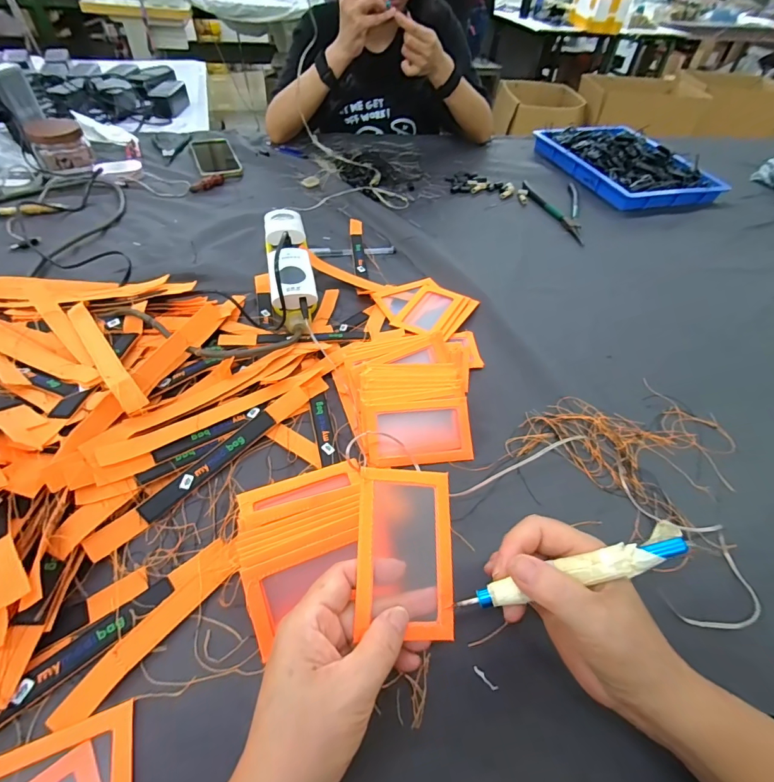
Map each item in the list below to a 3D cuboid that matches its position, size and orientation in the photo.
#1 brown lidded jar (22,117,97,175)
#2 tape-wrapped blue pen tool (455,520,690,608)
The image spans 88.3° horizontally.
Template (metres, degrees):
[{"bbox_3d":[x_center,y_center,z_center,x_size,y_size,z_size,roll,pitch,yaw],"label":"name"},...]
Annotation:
[{"bbox_3d":[-0.600,-0.450,0.734,0.090,0.063,0.084,-25,56,-24],"label":"brown lidded jar"},{"bbox_3d":[0.110,0.109,0.239,0.135,0.014,0.021,-18,51,3],"label":"tape-wrapped blue pen tool"}]

